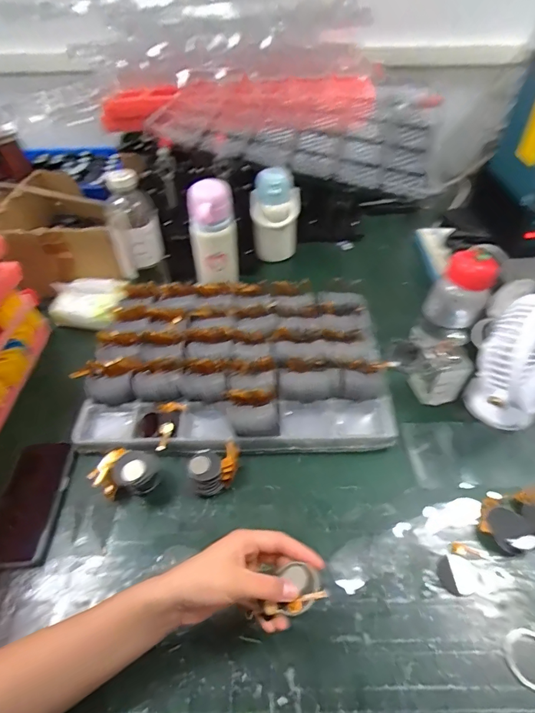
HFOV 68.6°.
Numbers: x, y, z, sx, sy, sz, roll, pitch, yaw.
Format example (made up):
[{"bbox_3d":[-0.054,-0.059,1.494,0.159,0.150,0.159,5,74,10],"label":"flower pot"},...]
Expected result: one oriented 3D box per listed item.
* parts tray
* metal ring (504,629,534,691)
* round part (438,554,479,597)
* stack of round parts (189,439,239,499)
[{"bbox_3d":[-0.049,0.000,0.635,0.451,0.060,0.325,-2,48,0],"label":"parts tray"},{"bbox_3d":[0.262,0.299,0.386,0.048,0.008,0.051,-1,48,1],"label":"metal ring"},{"bbox_3d":[0.216,0.247,0.444,0.042,0.004,0.041,-1,48,1],"label":"round part"},{"bbox_3d":[-0.068,0.148,0.514,0.071,0.035,0.050,-18,50,-14],"label":"stack of round parts"}]

